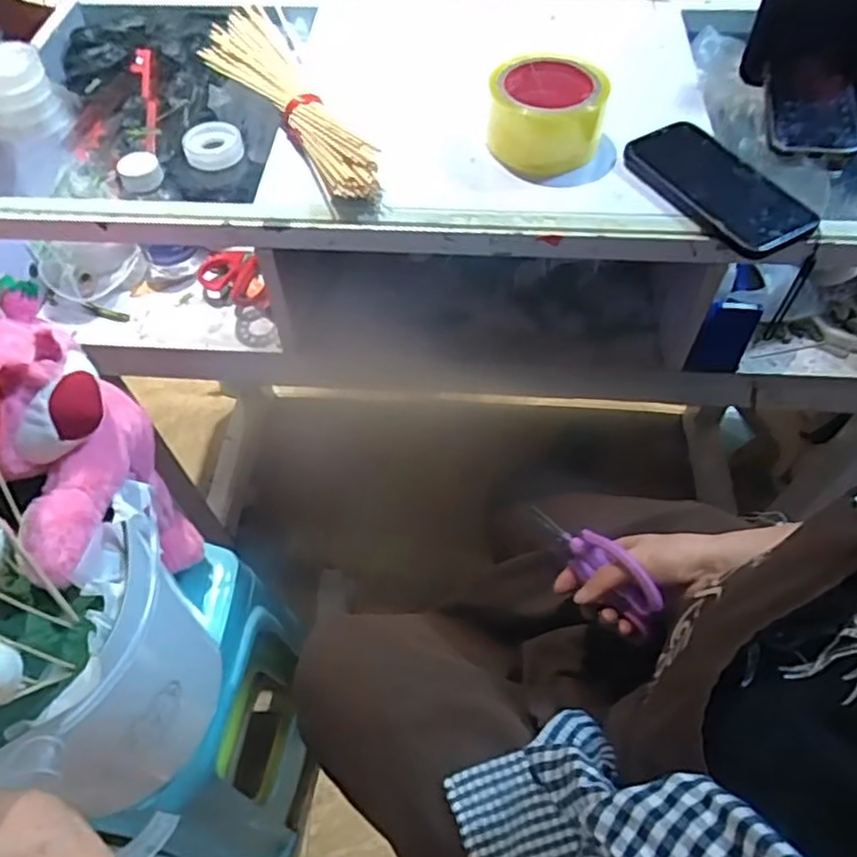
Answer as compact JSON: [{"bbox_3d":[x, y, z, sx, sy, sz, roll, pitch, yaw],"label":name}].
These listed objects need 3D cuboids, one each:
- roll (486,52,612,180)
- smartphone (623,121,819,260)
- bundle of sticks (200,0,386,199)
[{"bbox_3d":[0.103,-0.278,0.600,0.094,0.059,0.096,-1,56,1],"label":"roll"},{"bbox_3d":[0.239,-0.201,0.567,0.086,0.016,0.159,-32,61,-18],"label":"smartphone"},{"bbox_3d":[-0.122,-0.311,0.630,0.077,0.035,0.330,-28,60,-17],"label":"bundle of sticks"}]

